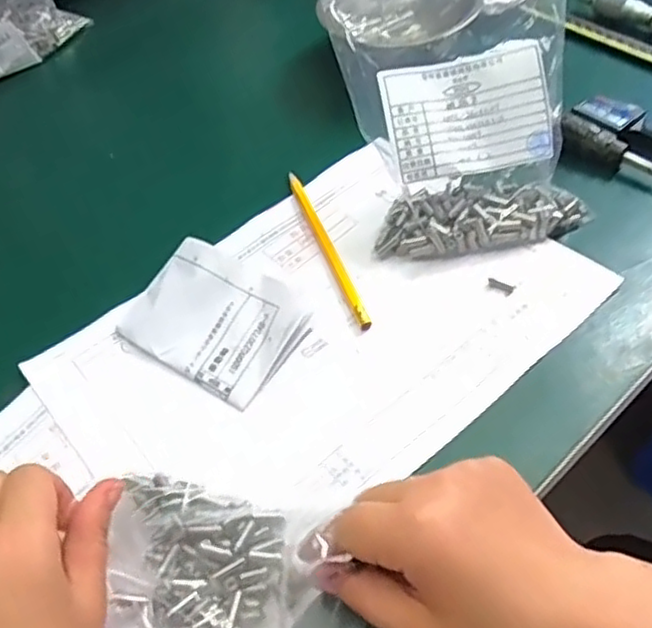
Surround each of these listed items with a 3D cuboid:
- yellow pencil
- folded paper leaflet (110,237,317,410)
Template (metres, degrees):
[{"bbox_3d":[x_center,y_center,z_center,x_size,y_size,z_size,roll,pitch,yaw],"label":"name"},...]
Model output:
[{"bbox_3d":[0.000,-0.047,0.450,0.009,0.006,0.147,-19,52,-9],"label":"yellow pencil"},{"bbox_3d":[-0.069,0.001,0.408,0.103,0.028,0.075,26,58,24],"label":"folded paper leaflet"}]

